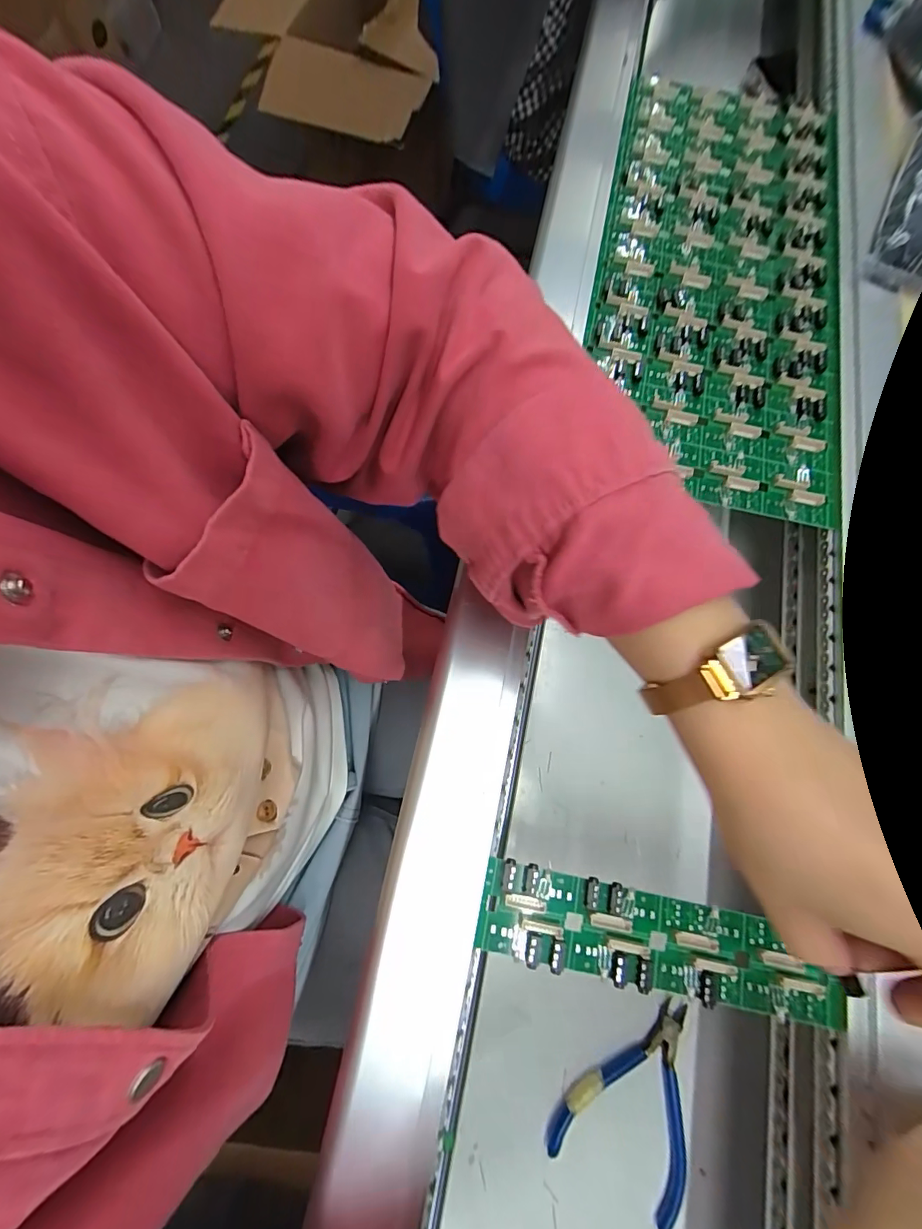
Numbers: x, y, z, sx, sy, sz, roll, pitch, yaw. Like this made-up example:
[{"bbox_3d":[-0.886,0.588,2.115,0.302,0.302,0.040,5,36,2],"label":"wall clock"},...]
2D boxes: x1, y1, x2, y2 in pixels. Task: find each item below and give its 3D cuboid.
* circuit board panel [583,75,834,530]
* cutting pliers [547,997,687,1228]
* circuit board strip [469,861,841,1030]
[{"bbox_3d":[0.197,-0.267,0.359,0.176,0.006,0.405,13,74,2],"label":"circuit board panel"},{"bbox_3d":[0.116,0.308,0.304,0.084,0.021,0.108,33,75,-2],"label":"cutting pliers"},{"bbox_3d":[0.100,0.164,0.233,0.179,0.007,0.043,14,74,1],"label":"circuit board strip"}]

